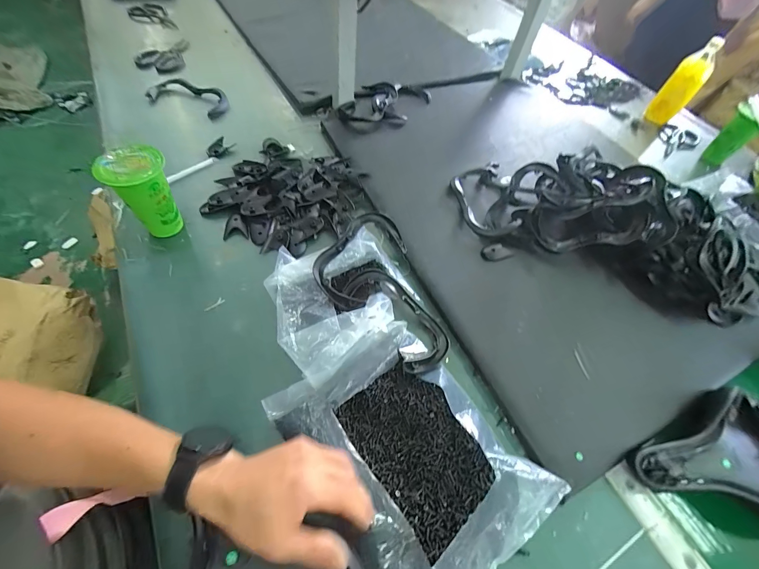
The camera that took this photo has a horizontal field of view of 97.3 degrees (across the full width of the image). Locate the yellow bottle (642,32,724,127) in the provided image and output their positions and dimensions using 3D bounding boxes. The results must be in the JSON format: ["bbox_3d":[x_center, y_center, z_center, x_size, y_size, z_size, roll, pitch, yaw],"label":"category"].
[{"bbox_3d":[0.875,-0.577,0.963,0.080,0.203,0.081,38,59,17],"label":"yellow bottle"}]

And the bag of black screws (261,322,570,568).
[{"bbox_3d":[0.038,0.202,0.404,0.215,0.043,0.297,-32,65,-25],"label":"bag of black screws"}]

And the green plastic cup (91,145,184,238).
[{"bbox_3d":[-0.364,-0.142,0.531,0.083,0.146,0.081,3,56,-5],"label":"green plastic cup"}]

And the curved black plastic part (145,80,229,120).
[{"bbox_3d":[-0.455,-0.451,0.798,0.184,0.039,0.079,14,56,3],"label":"curved black plastic part"}]

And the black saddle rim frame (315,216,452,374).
[{"bbox_3d":[-0.006,0.006,0.523,0.168,0.038,0.282,-14,59,-16],"label":"black saddle rim frame"}]

